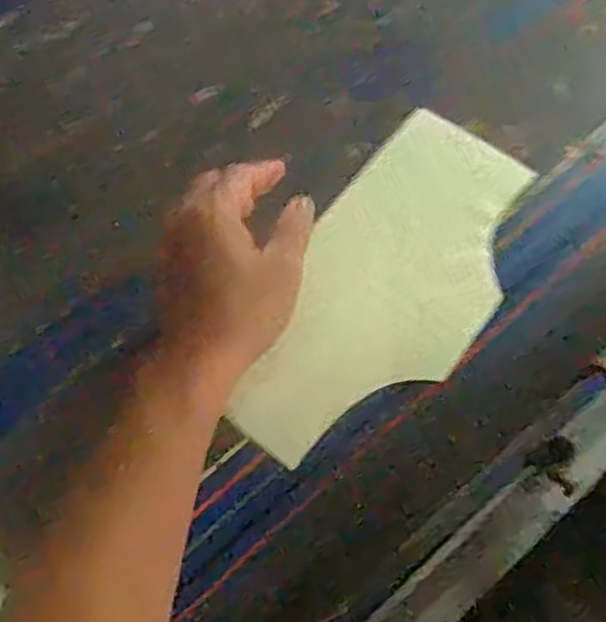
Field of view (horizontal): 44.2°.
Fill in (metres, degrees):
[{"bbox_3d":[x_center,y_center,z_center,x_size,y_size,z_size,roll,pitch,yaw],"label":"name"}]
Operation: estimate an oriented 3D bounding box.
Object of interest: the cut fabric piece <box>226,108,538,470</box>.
[{"bbox_3d":[0.066,-0.017,0.578,0.145,0.009,0.298,36,75,8],"label":"cut fabric piece"}]

